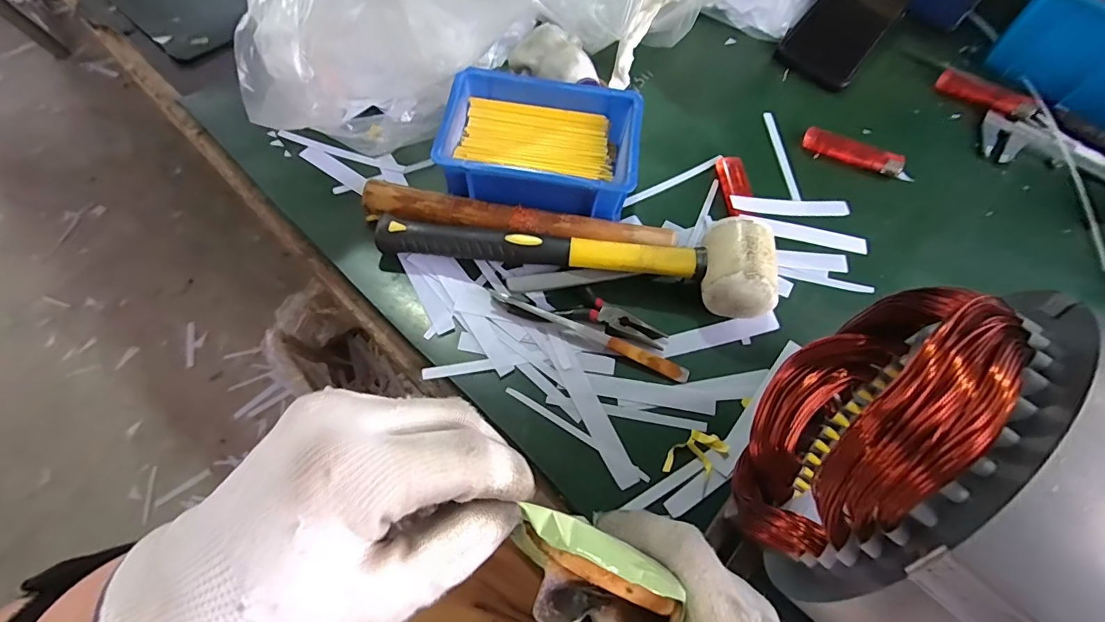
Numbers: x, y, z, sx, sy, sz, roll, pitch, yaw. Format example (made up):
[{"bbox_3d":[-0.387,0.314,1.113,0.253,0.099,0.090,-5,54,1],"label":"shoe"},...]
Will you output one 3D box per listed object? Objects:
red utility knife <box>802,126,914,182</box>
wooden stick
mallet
[{"bbox_3d":[0.269,-0.138,0.418,0.093,0.012,0.023,25,68,7],"label":"red utility knife"},{"bbox_3d":[-0.026,-0.066,0.361,0.230,0.022,0.023,10,67,1],"label":"wooden stick"},{"bbox_3d":[0.018,-0.051,0.343,0.275,0.048,0.063,12,67,2],"label":"mallet"}]

